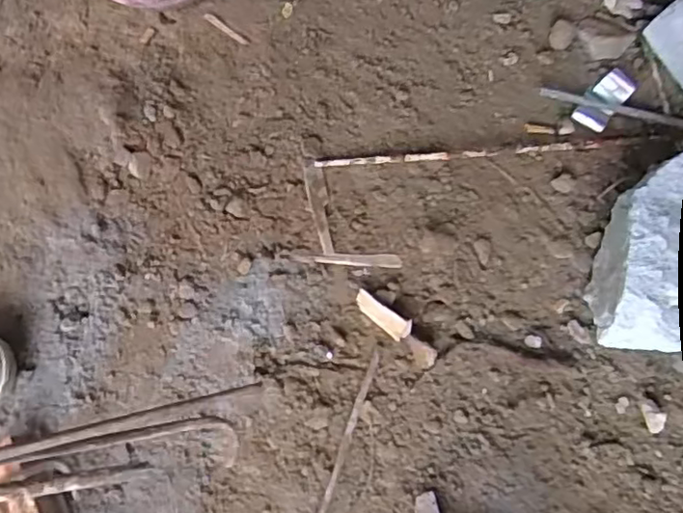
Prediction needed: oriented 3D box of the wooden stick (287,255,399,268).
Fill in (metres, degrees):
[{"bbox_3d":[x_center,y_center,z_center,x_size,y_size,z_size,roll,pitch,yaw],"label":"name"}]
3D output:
[{"bbox_3d":[0.006,0.004,0.685,0.118,0.005,0.014,2,70,1],"label":"wooden stick"}]

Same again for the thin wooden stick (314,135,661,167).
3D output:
[{"bbox_3d":[0.167,-0.120,0.712,0.388,0.010,0.015,-5,70,-2],"label":"thin wooden stick"}]

